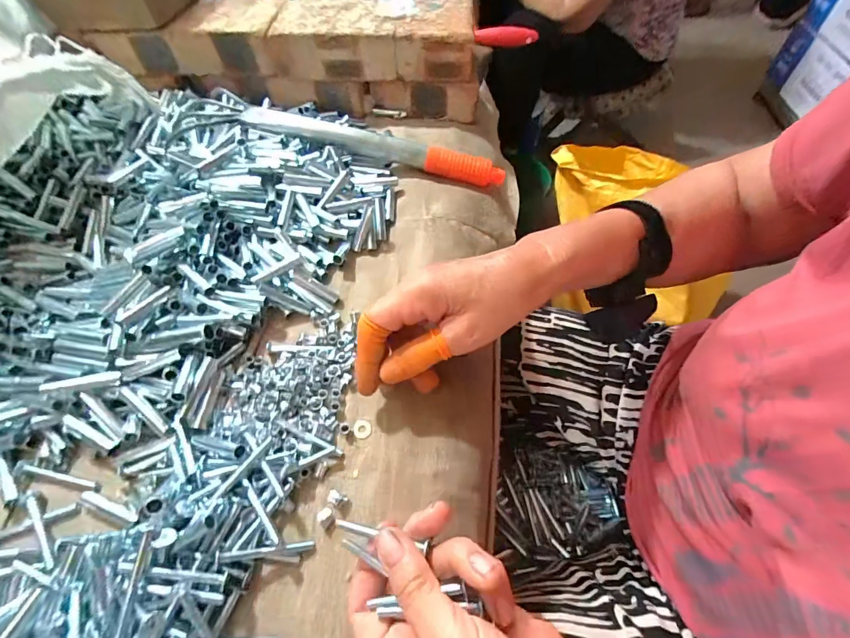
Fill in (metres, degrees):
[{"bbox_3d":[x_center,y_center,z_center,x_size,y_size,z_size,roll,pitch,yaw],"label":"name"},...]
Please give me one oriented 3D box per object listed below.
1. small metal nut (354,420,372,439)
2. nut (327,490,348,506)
[{"bbox_3d":[-0.046,0.080,0.293,0.013,0.004,0.013,-4,56,0],"label":"small metal nut"},{"bbox_3d":[-0.058,0.118,0.265,0.013,0.006,0.009,21,59,16],"label":"nut"}]

